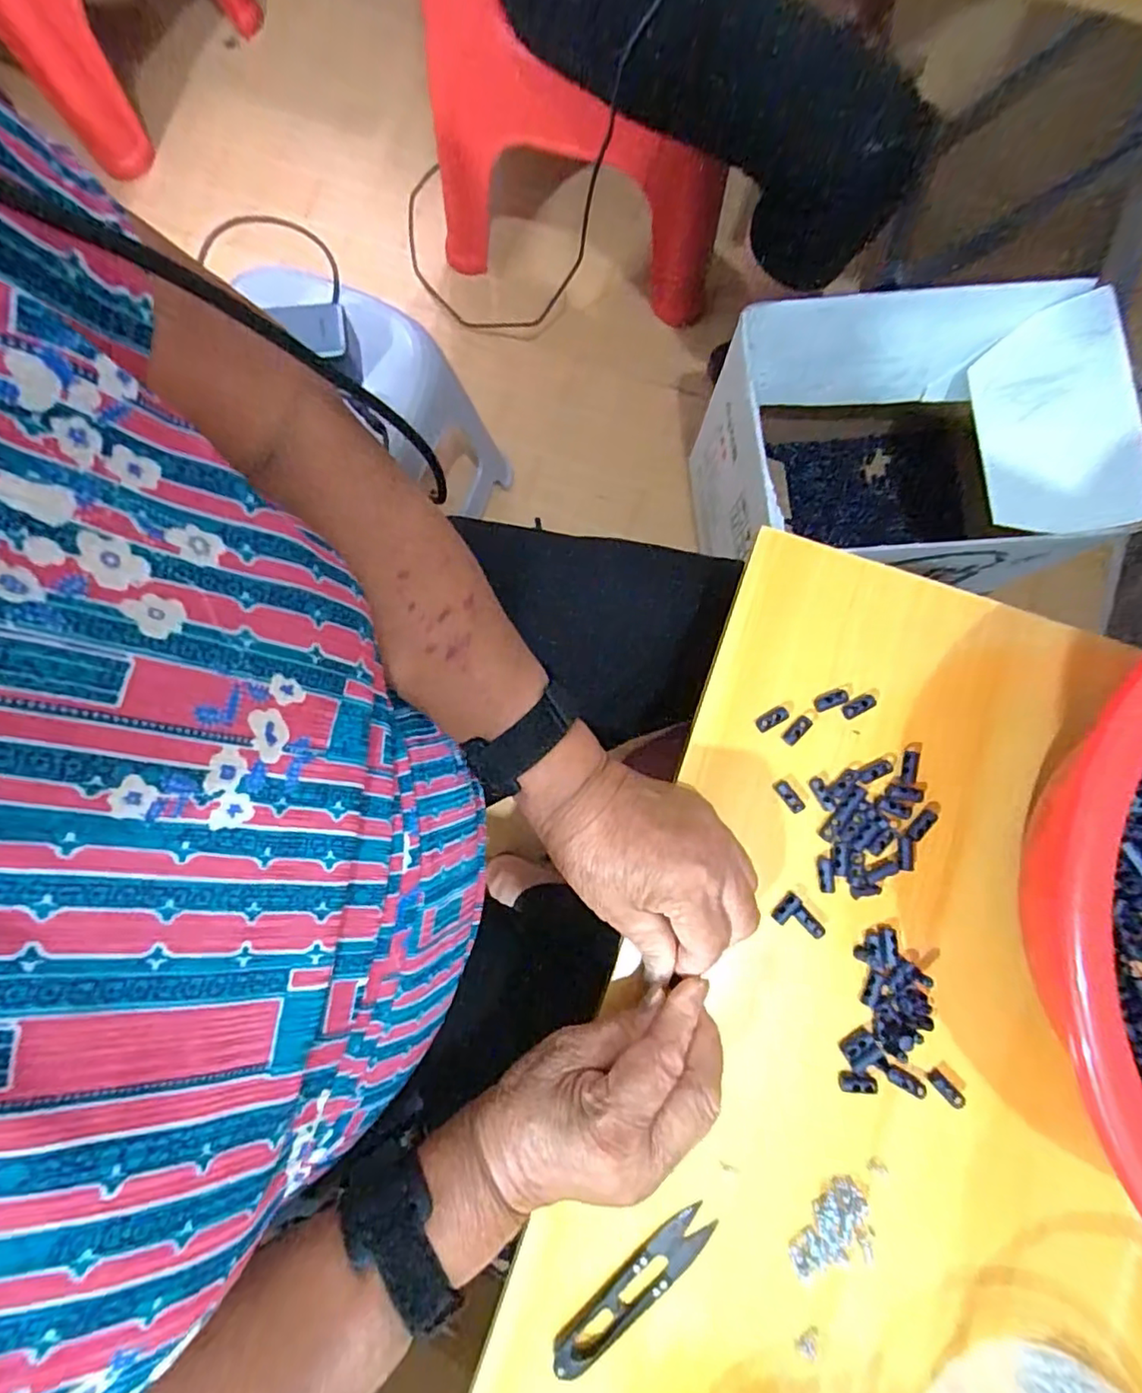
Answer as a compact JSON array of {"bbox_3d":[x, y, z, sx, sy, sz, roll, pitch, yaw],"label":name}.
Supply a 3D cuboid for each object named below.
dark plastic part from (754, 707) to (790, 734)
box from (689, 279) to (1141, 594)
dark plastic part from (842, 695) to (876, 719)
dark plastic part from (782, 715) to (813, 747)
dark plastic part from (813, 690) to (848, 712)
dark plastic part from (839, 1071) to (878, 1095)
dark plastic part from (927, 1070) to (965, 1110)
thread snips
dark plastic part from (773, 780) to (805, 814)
[{"bbox_3d":[0.117,0.014,0.349,0.020,0.004,0.010,-33,81,-4],"label":"dark plastic part"},{"bbox_3d":[0.391,-0.278,0.772,0.404,0.301,0.296,-4,80,0],"label":"box"},{"bbox_3d":[0.167,0.006,0.348,0.020,0.004,0.009,-29,81,-4],"label":"dark plastic part"},{"bbox_3d":[0.132,0.020,0.348,0.009,0.004,0.019,41,83,7],"label":"dark plastic part"},{"bbox_3d":[0.152,0.002,0.349,0.021,0.004,0.009,-20,80,-2],"label":"dark plastic part"},{"bbox_3d":[0.153,0.206,0.319,0.019,0.004,0.011,2,80,1],"label":"dark plastic part"},{"bbox_3d":[0.200,0.209,0.319,0.022,0.004,0.008,43,83,8],"label":"dark plastic part"},{"bbox_3d":[0.032,0.304,0.307,0.100,0.009,0.021,-39,82,-5],"label":"thread snips"},{"bbox_3d":[0.125,0.057,0.342,0.008,0.004,0.020,-37,81,-5],"label":"dark plastic part"}]

